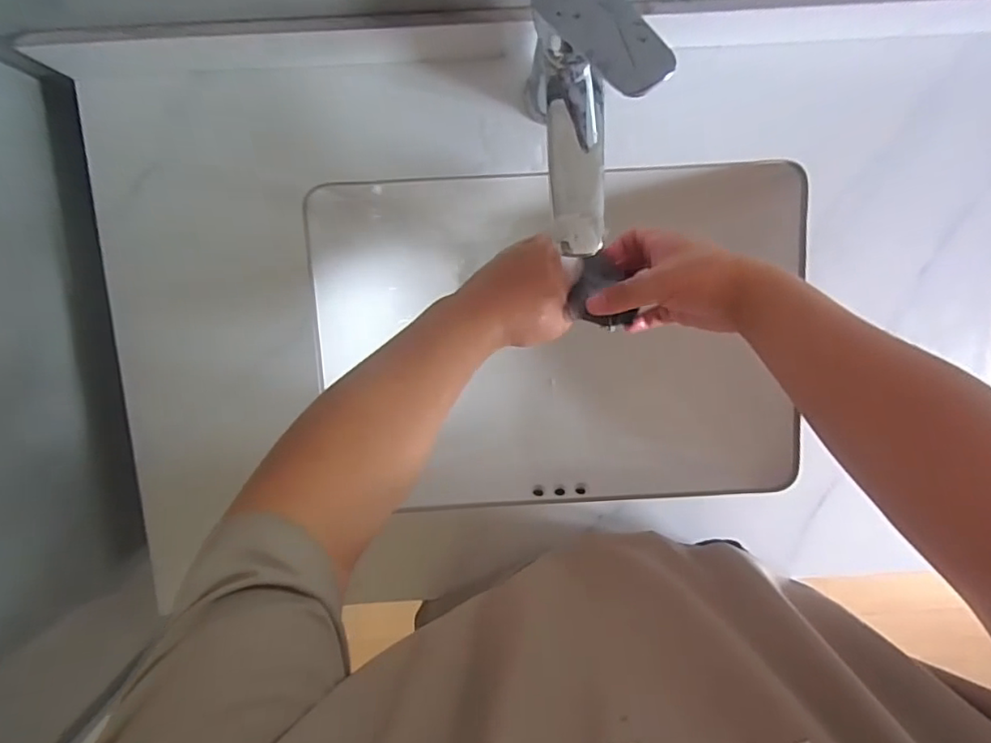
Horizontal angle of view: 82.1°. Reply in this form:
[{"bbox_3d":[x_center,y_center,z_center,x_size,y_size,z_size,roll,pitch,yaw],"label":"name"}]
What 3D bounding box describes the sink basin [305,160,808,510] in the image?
[{"bbox_3d":[0.067,-0.041,0.579,0.466,0.140,0.325,-1,99,0],"label":"sink basin"}]

